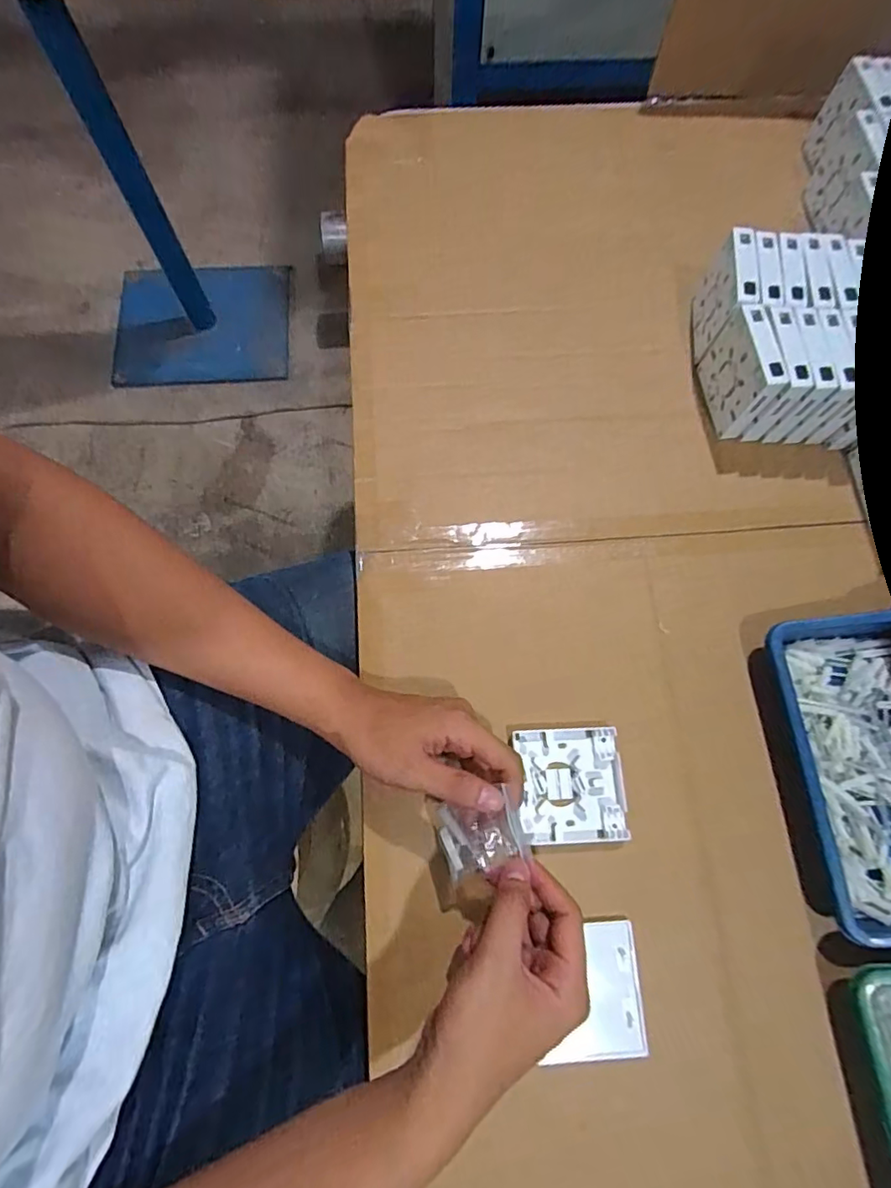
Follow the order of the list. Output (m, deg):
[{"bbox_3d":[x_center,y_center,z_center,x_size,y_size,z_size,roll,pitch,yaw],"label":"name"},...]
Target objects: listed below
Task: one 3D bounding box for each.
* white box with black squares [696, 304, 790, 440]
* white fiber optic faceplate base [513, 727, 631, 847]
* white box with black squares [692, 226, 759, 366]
[{"bbox_3d":[0.279,-0.208,0.514,0.022,0.086,0.089,-7,73,-4],"label":"white box with black squares"},{"bbox_3d":[0.101,0.154,0.437,0.082,0.013,0.086,-3,73,-3],"label":"white fiber optic faceplate base"},{"bbox_3d":[0.273,-0.291,0.536,0.023,0.089,0.081,9,73,1],"label":"white box with black squares"}]

